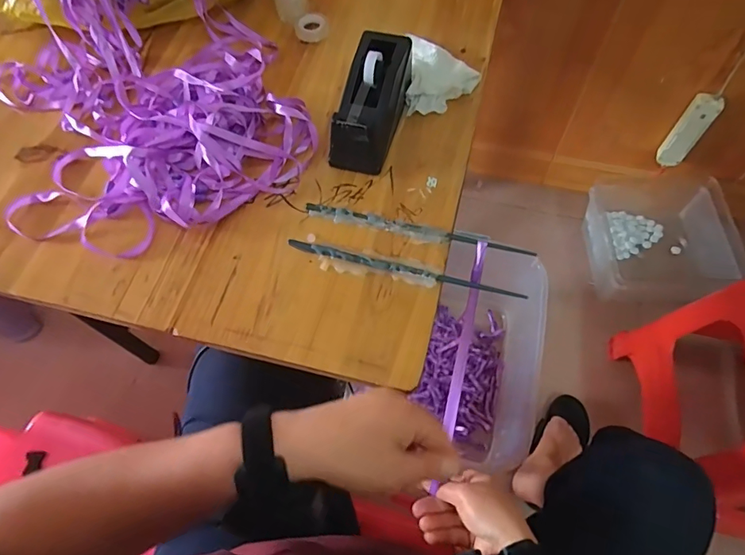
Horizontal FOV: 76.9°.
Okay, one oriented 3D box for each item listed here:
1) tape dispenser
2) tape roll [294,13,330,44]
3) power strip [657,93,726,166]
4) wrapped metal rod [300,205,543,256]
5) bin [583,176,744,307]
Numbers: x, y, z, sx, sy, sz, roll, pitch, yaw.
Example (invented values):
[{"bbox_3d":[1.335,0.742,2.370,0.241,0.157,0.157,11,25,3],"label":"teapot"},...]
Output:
[{"bbox_3d":[-0.002,-0.192,0.518,0.060,0.072,0.155,15,64,10],"label":"tape dispenser"},{"bbox_3d":[-0.081,-0.333,0.625,0.043,0.013,0.041,-1,63,2],"label":"tape roll"},{"bbox_3d":[0.723,-0.332,1.077,0.062,0.193,0.022,32,68,17],"label":"power strip"},{"bbox_3d":[0.045,-0.048,0.476,0.231,0.008,0.016,12,64,8],"label":"wrapped metal rod"},{"bbox_3d":[0.709,-0.090,1.181,0.317,0.141,0.316,1,63,3],"label":"bin"}]

